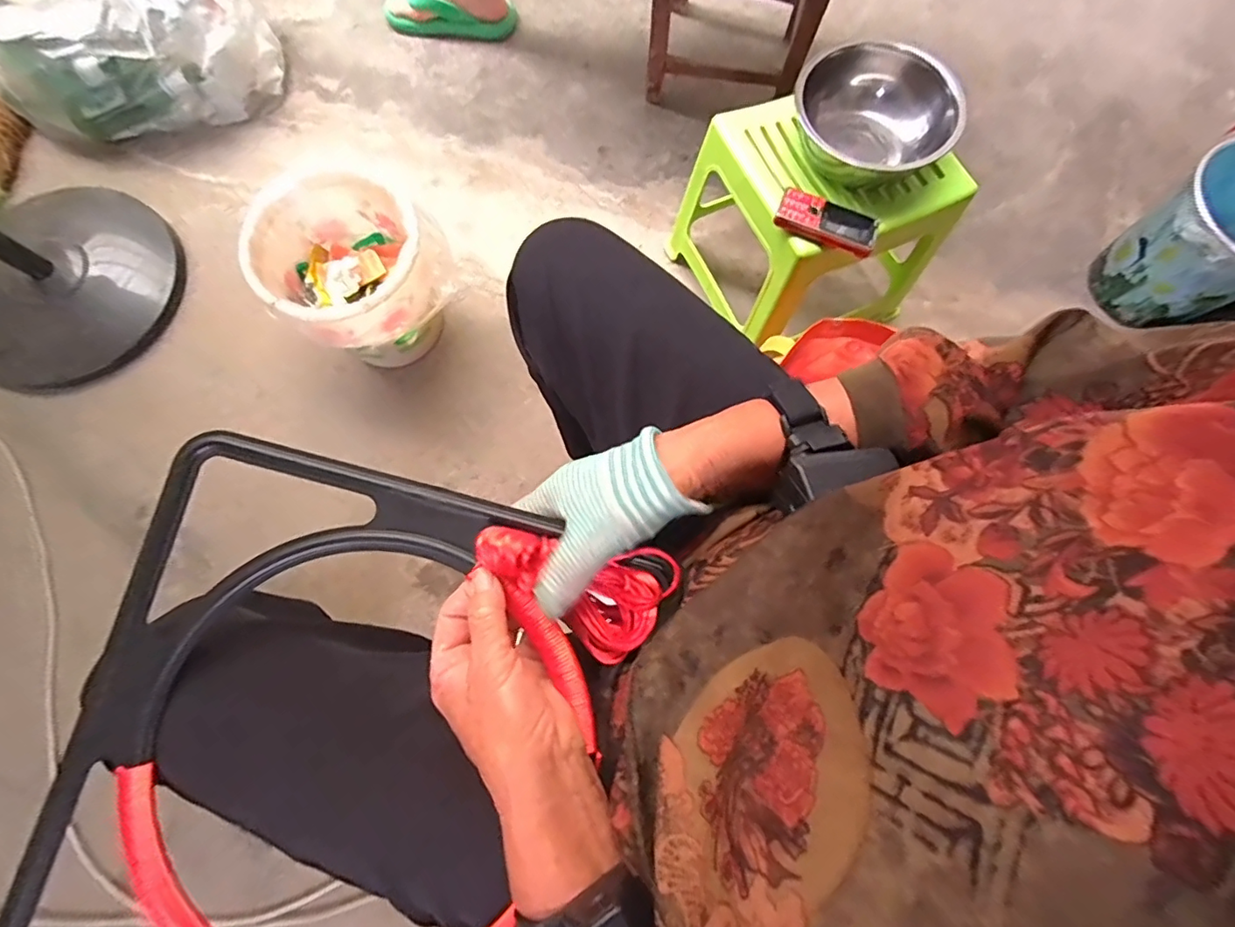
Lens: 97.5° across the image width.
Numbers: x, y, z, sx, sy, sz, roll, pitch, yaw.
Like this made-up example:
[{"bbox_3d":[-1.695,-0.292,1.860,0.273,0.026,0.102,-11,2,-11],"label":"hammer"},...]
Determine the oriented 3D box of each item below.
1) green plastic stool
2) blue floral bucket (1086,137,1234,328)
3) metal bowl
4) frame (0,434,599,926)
[{"bbox_3d":[0.295,-0.363,0.839,0.332,0.289,0.282,-20,78,-5],"label":"green plastic stool"},{"bbox_3d":[0.933,-0.346,0.871,0.214,0.237,0.205,-38,80,-8],"label":"blue floral bucket"},{"bbox_3d":[0.331,-0.438,0.707,0.193,0.087,0.174,-17,77,-4],"label":"metal bowl"},{"bbox_3d":[-0.167,0.173,0.322,0.291,0.018,0.331,14,84,0],"label":"frame"}]

